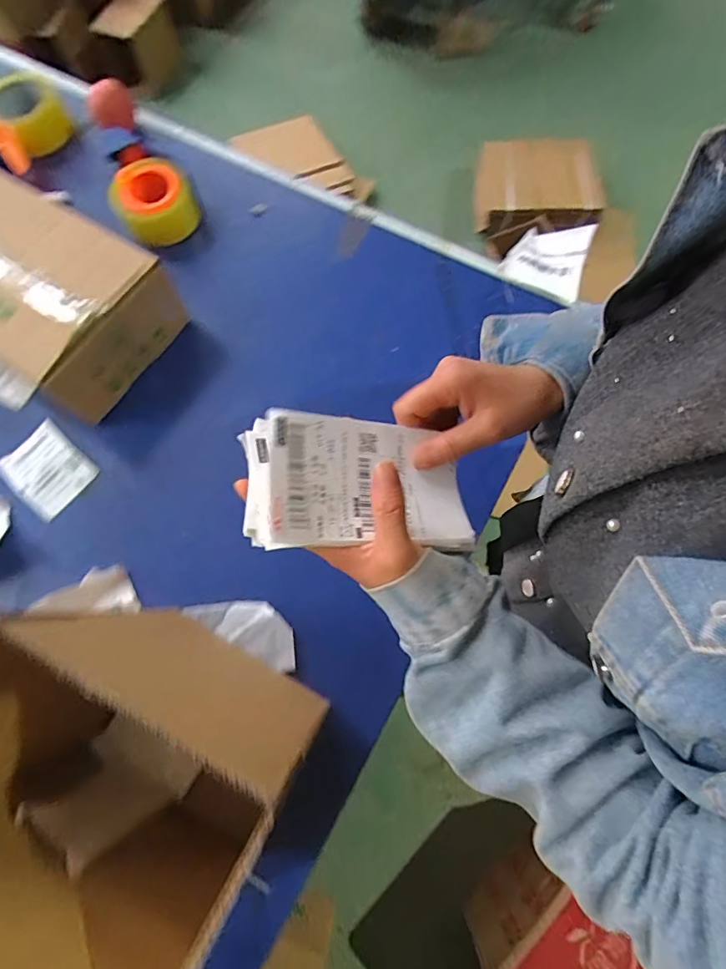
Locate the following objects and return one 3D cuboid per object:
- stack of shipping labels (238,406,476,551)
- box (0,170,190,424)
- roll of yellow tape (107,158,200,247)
[{"bbox_3d":[-0.001,0.000,0.294,0.137,0.027,0.080,4,73,-24],"label":"stack of shipping labels"},{"bbox_3d":[-0.428,-0.246,0.588,0.352,0.110,0.187,30,75,11],"label":"box"},{"bbox_3d":[-0.295,-0.399,0.660,0.104,0.056,0.104,-1,72,2],"label":"roll of yellow tape"}]

